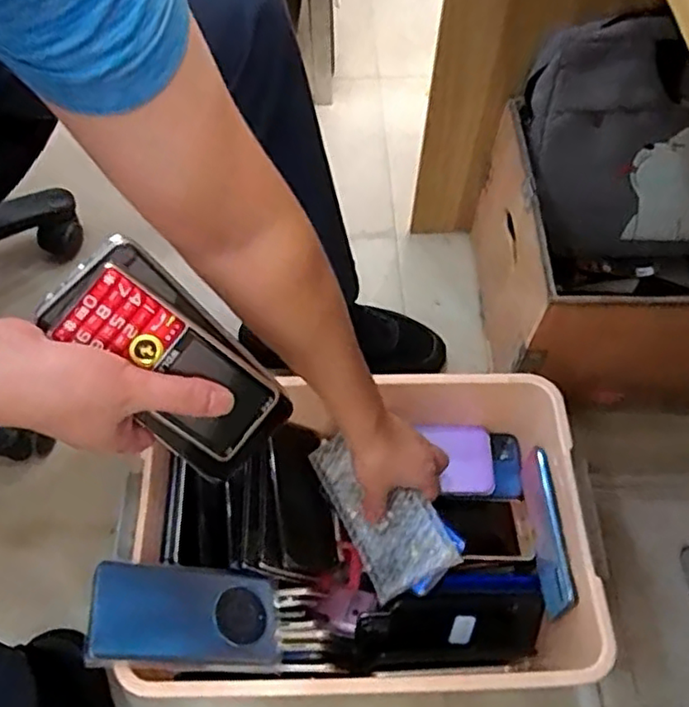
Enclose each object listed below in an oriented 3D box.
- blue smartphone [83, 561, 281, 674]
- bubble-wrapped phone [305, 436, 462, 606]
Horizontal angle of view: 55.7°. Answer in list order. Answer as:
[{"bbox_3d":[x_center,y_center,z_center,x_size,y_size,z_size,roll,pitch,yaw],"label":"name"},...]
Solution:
[{"bbox_3d":[-0.131,0.224,0.552,0.165,0.013,0.084,18,42,-29],"label":"blue smartphone"},{"bbox_3d":[0.034,0.150,0.647,0.092,0.011,0.163,-33,69,12],"label":"bubble-wrapped phone"}]

